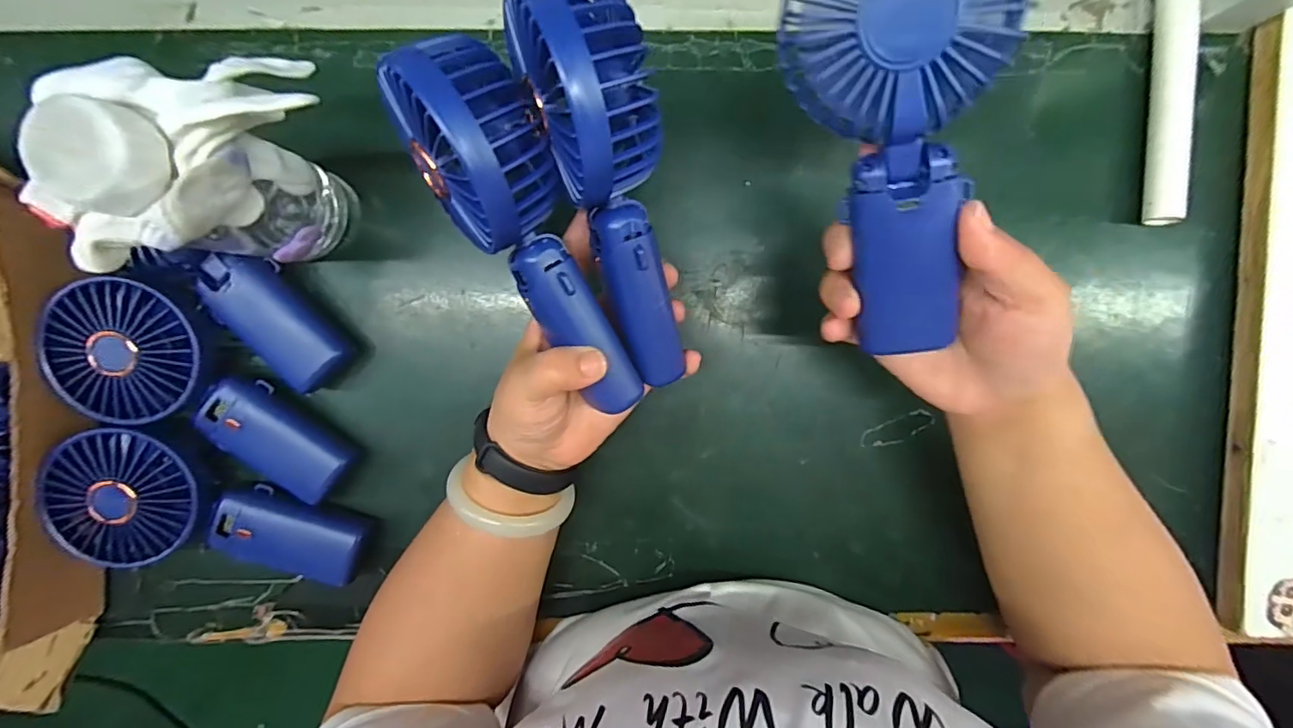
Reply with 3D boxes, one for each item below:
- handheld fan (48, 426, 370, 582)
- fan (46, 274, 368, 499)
[{"bbox_3d":[-0.281,0.103,0.349,0.173,0.044,0.083,29,96,-3],"label":"handheld fan"},{"bbox_3d":[-0.279,0.027,0.347,0.088,0.055,0.178,-39,95,4],"label":"fan"}]

